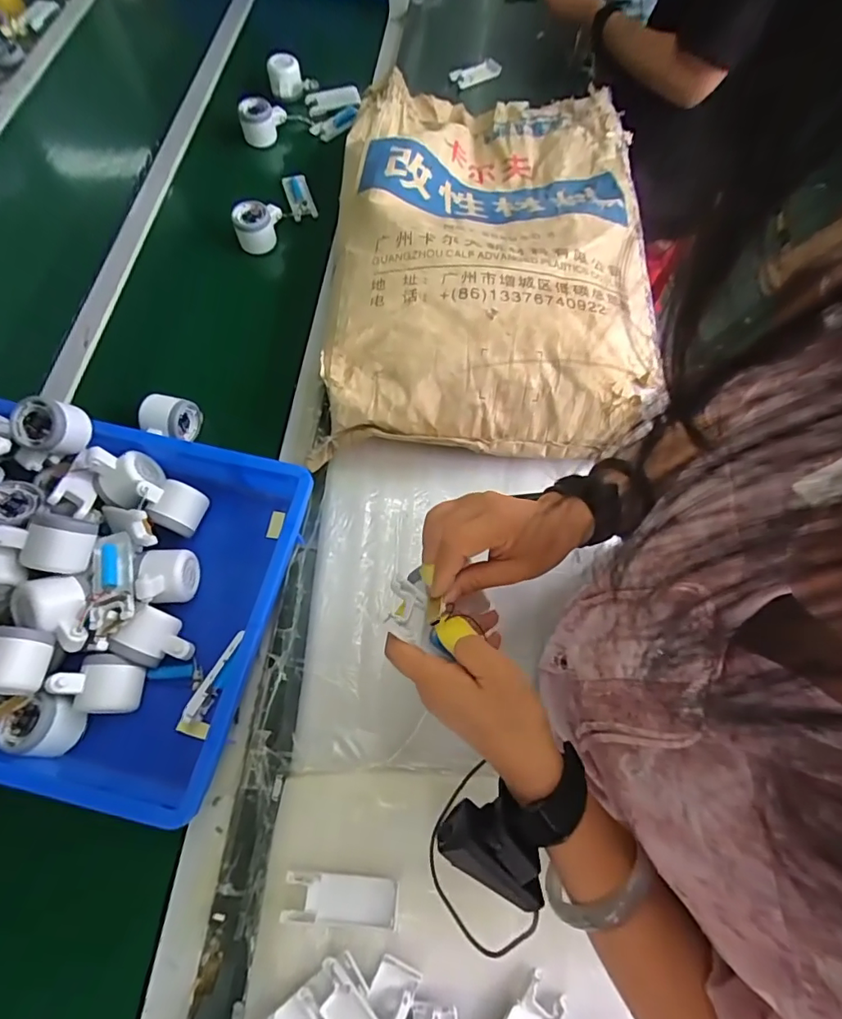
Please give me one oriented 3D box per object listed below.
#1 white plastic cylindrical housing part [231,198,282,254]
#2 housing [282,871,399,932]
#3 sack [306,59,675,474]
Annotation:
[{"bbox_3d":[-0.255,-0.447,0.788,0.074,0.058,0.053,-17,68,-9],"label":"white plastic cylindrical housing part"},{"bbox_3d":[-0.072,0.360,0.458,0.104,0.007,0.038,4,66,0],"label":"housing"},{"bbox_3d":[0.106,-0.409,0.729,0.437,0.096,0.689,2,66,-1],"label":"sack"}]

